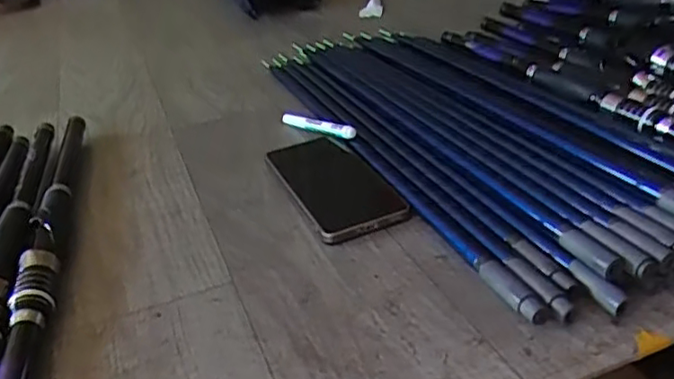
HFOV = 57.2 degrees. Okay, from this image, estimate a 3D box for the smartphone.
[{"bbox_3d":[-0.007,-0.010,0.552,0.081,0.009,0.180,-15,30,-15],"label":"smartphone"}]

